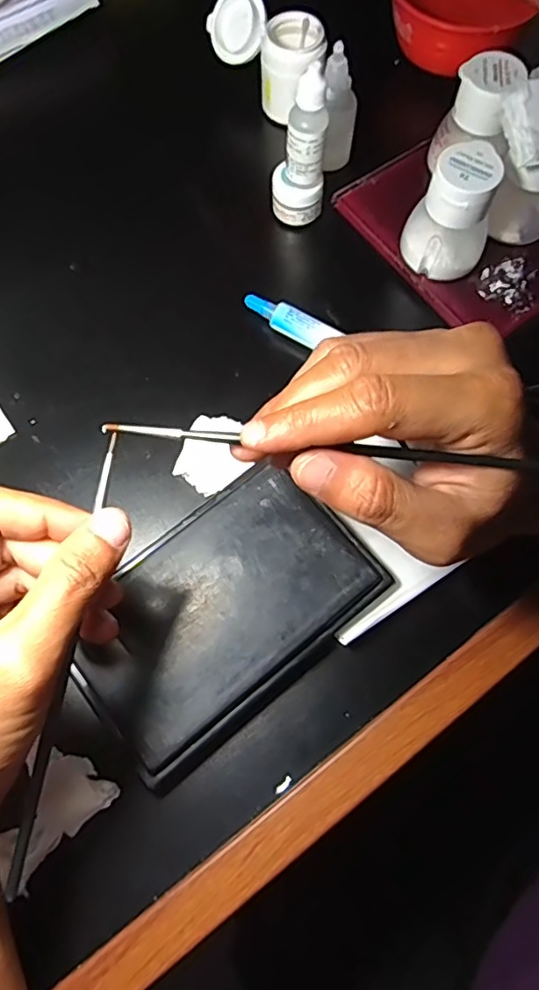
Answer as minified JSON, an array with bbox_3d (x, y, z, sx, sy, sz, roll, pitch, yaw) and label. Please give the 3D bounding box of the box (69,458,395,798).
[{"bbox_3d":[-0.024,0.059,0.296,0.149,0.023,0.097,-39,75,-11],"label":"box"}]

